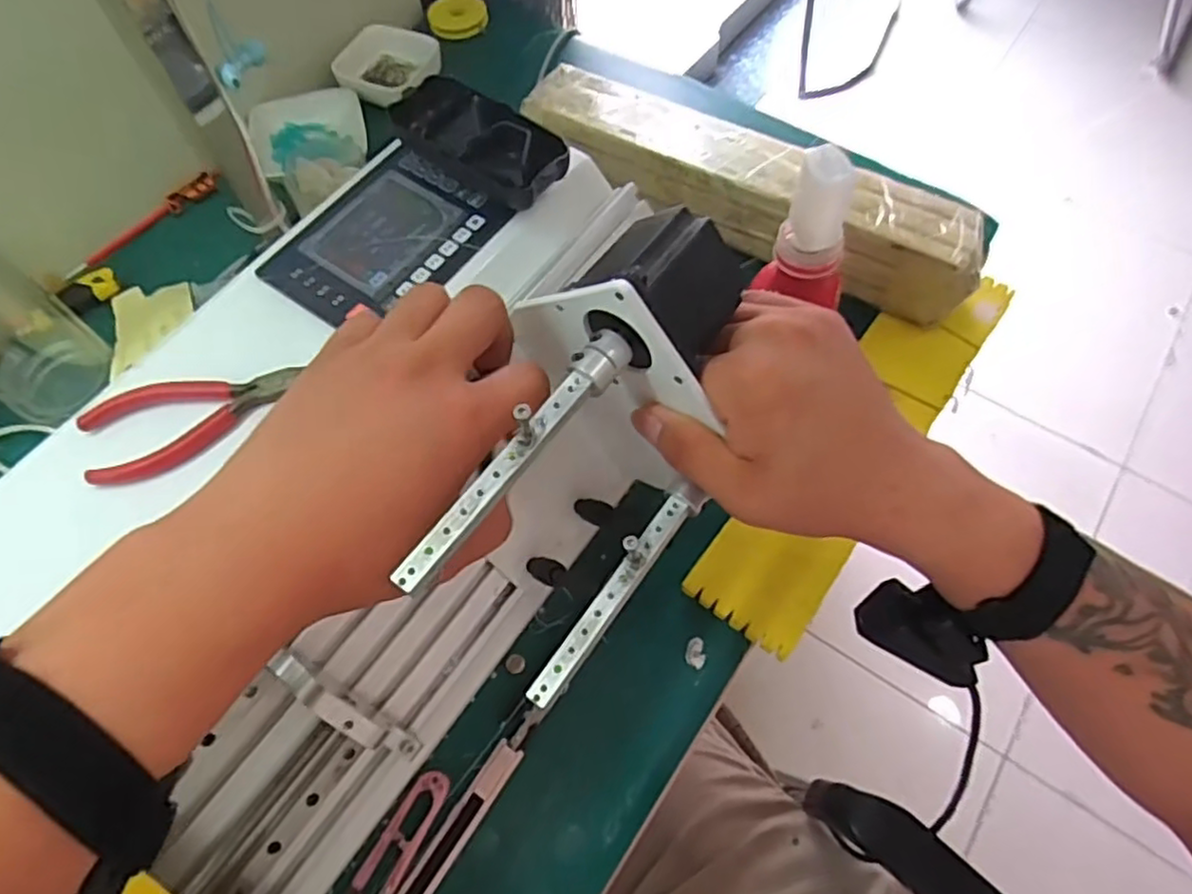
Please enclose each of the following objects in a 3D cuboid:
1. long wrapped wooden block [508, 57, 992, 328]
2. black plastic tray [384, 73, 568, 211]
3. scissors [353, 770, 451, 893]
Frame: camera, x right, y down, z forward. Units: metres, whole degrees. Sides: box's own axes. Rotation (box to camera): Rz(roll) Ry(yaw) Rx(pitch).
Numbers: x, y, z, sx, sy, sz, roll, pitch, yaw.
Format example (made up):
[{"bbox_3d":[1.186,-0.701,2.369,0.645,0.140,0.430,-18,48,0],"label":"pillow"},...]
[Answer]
[{"bbox_3d":[0.112,-0.204,0.536,0.356,0.064,0.072,29,68,14],"label":"long wrapped wooden block"},{"bbox_3d":[-0.068,-0.183,0.409,0.118,0.031,0.043,40,71,18],"label":"black plastic tray"},{"bbox_3d":[-0.113,0.225,0.376,0.022,0.007,0.097,27,67,13],"label":"scissors"}]

